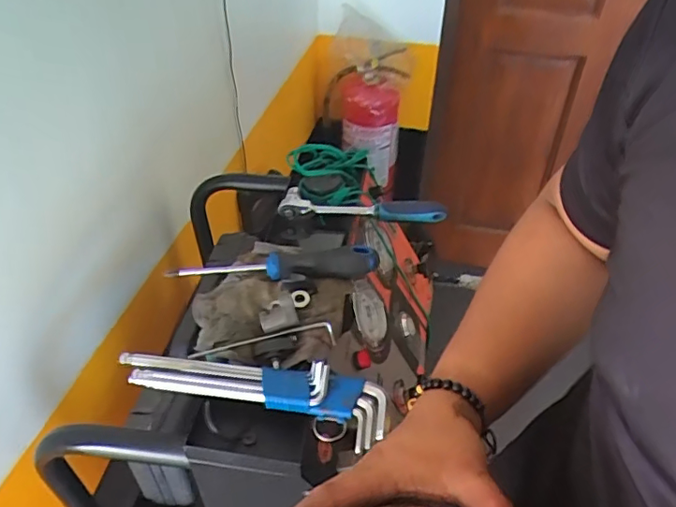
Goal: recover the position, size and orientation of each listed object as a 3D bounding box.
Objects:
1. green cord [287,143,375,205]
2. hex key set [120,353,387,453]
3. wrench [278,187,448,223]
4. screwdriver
[{"bbox_3d":[-0.012,-0.098,0.686,0.108,0.039,0.120,0,42,-1],"label":"green cord"},{"bbox_3d":[-0.069,0.105,0.448,0.218,0.034,0.051,11,43,11],"label":"hex key set"},{"bbox_3d":[0.029,-0.053,0.626,0.187,0.027,0.033,5,42,5],"label":"wrench"},{"bbox_3d":[-0.064,0.010,0.544,0.206,0.023,0.028,-3,42,-4],"label":"screwdriver"}]

